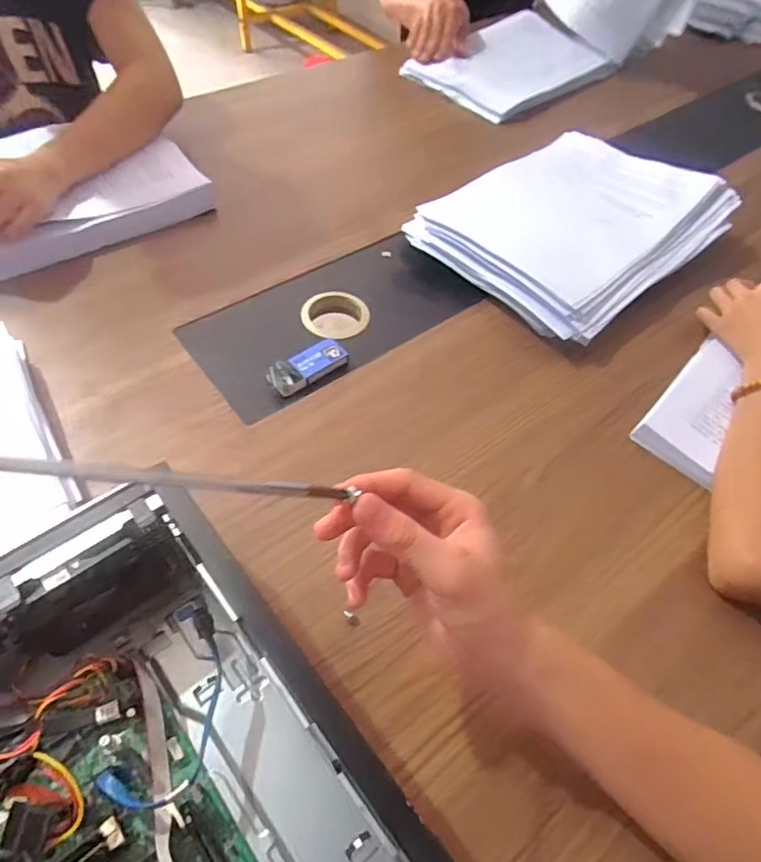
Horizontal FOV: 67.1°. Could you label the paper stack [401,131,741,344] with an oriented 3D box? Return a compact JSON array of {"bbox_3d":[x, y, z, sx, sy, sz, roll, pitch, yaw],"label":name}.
[{"bbox_3d":[0.227,-0.258,0.693,0.356,0.052,0.269,-37,64,-27],"label":"paper stack"}]

